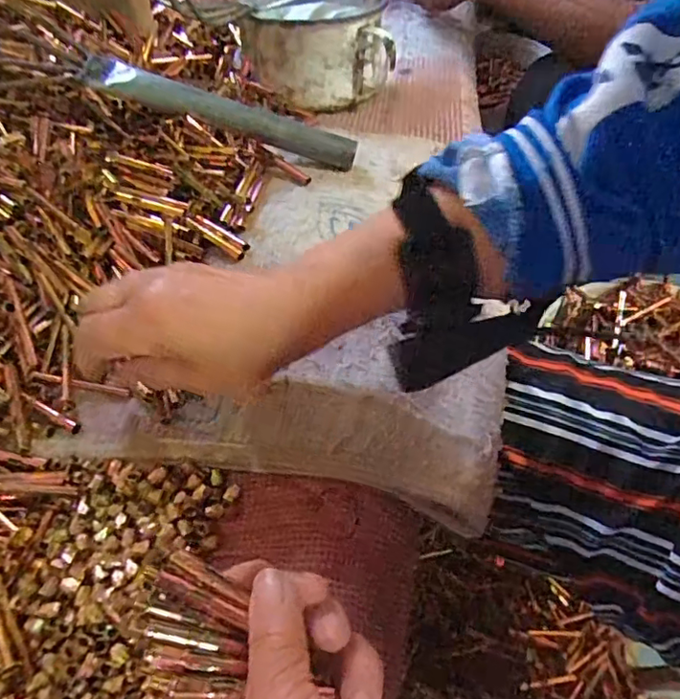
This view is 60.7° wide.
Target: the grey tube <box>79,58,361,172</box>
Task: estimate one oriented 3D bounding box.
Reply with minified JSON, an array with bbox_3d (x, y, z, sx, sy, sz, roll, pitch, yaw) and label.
[{"bbox_3d":[-0.091,-0.186,0.455,0.212,0.025,0.022,16,50,-7],"label":"grey tube"}]

